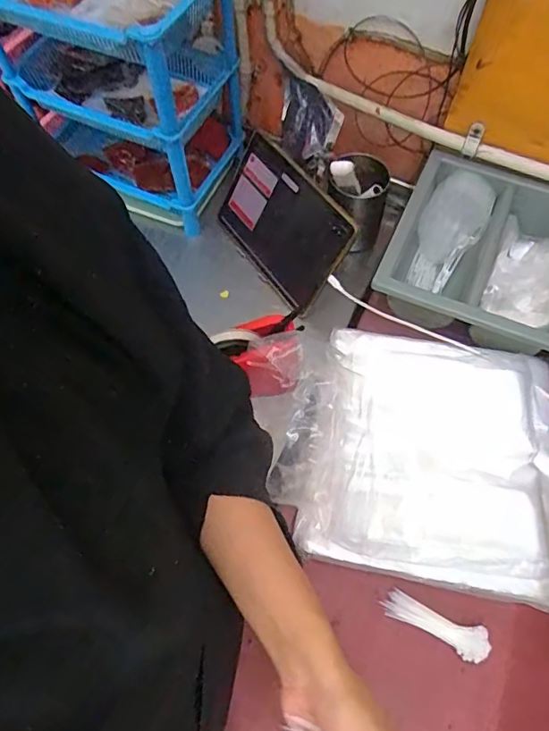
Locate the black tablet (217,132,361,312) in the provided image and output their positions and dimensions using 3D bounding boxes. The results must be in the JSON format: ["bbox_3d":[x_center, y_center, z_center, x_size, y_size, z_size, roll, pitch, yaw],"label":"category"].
[{"bbox_3d":[0.006,-0.224,0.830,0.014,0.166,0.260,-13,55,-44],"label":"black tablet"}]

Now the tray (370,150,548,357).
[{"bbox_3d":[0.412,-0.117,0.748,0.490,0.093,0.277,22,63,12],"label":"tray"}]

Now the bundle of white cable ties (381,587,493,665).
[{"bbox_3d":[0.173,0.281,0.570,0.110,0.012,0.036,19,78,16],"label":"bundle of white cable ties"}]

